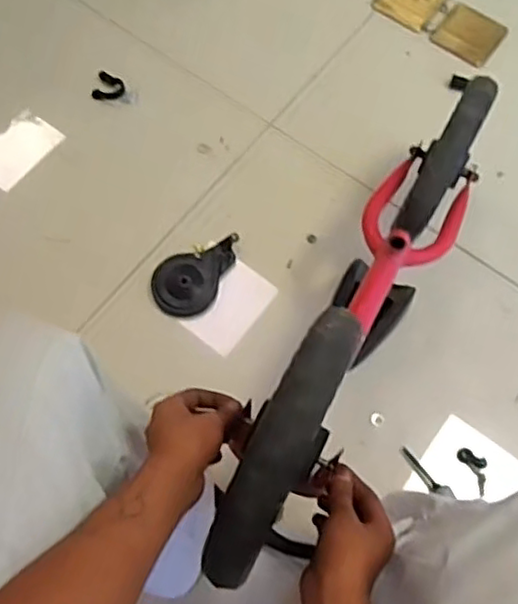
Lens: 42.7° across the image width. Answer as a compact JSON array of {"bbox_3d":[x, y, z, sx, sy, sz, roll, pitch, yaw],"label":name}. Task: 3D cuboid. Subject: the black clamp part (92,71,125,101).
[{"bbox_3d":[-0.272,-0.390,1.209,0.051,0.016,0.051,17,68,6],"label":"black clamp part"}]

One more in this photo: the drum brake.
[{"bbox_3d":[-0.109,-0.051,1.075,0.101,0.030,0.160,26,69,9],"label":"drum brake"}]

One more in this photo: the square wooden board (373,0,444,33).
[{"bbox_3d":[0.301,-0.602,1.322,0.115,0.009,0.130,33,71,12],"label":"square wooden board"}]

